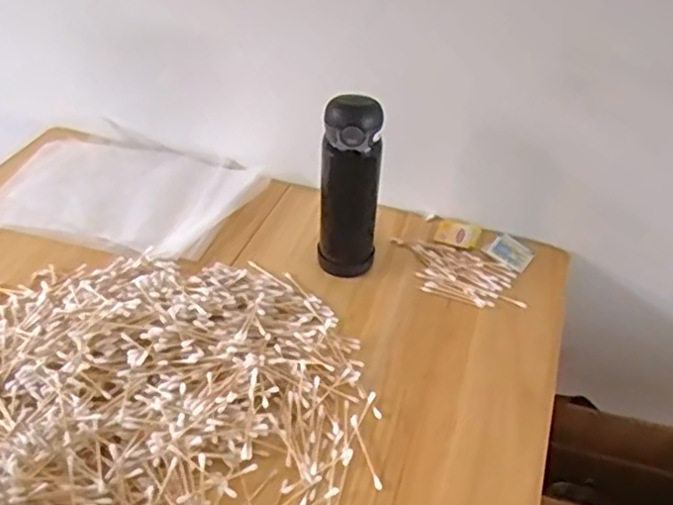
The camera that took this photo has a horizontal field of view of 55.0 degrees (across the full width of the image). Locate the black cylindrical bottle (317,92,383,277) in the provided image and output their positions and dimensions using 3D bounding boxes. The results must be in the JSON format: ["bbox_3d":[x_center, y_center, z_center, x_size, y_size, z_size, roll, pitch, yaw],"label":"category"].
[{"bbox_3d":[0.016,-0.073,0.708,0.066,0.208,0.067,2,41,-1],"label":"black cylindrical bottle"}]

